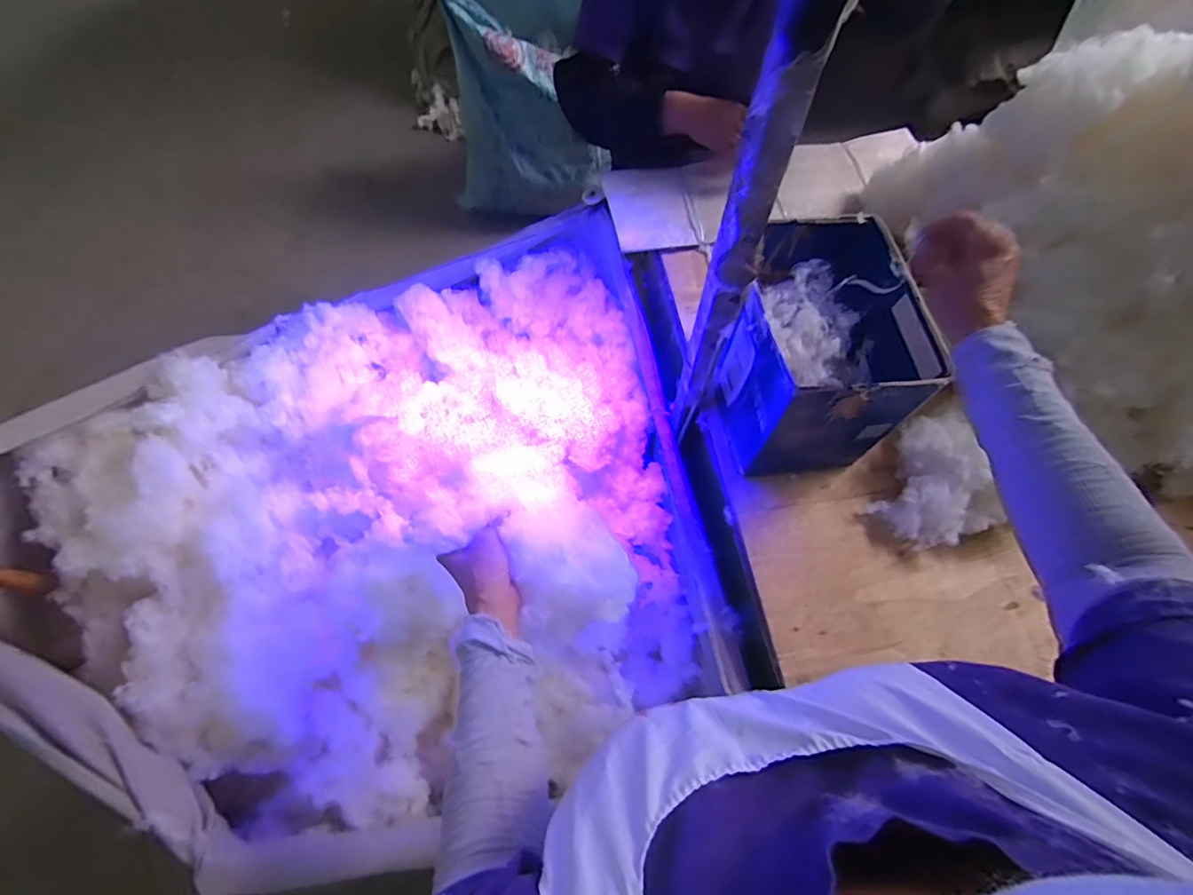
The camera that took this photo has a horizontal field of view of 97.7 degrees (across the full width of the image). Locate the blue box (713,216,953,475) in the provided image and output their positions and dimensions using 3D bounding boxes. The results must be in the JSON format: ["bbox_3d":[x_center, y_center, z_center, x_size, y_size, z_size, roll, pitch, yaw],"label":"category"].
[{"bbox_3d":[0.257,-0.123,0.668,0.202,0.210,0.248,-5,64,-1],"label":"blue box"}]

